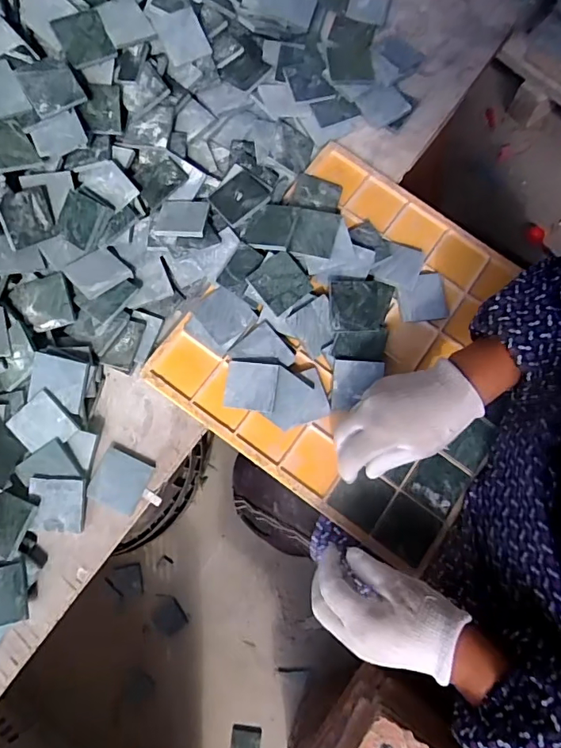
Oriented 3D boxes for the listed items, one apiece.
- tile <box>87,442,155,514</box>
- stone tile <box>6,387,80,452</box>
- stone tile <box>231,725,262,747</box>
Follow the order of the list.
[{"bbox_3d":[-0.150,0.098,0.456,0.049,0.006,0.052,22,76,8],"label":"tile"},{"bbox_3d":[-0.222,0.047,0.450,0.050,0.004,0.050,-38,95,0],"label":"stone tile"},{"bbox_3d":[-0.058,0.619,0.811,0.048,0.004,0.050,-2,57,11],"label":"stone tile"}]

